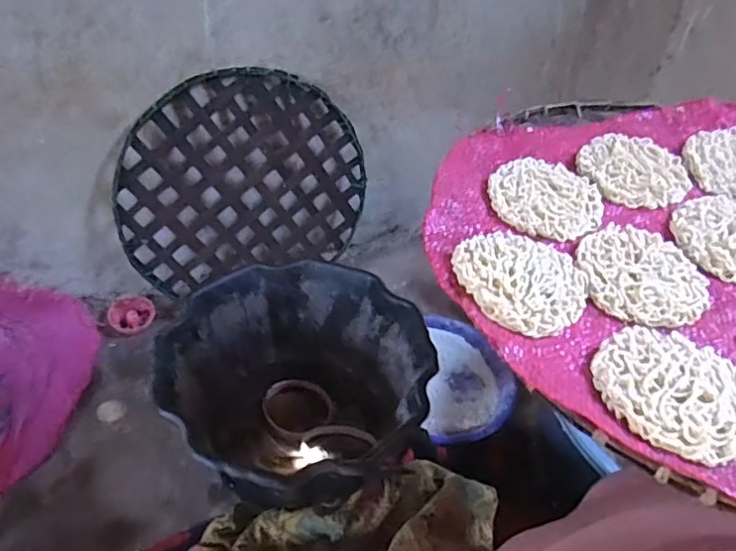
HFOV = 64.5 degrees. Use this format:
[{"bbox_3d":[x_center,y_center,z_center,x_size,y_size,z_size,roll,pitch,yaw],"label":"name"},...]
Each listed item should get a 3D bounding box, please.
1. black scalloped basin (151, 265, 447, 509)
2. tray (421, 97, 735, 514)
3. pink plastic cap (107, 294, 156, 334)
[{"bbox_3d":[-0.080,0.135,0.676,0.255,0.226,0.255,1,51,-1],"label":"black scalloped basin"},{"bbox_3d":[0.214,-0.015,0.360,0.335,0.034,0.326,-27,57,-22],"label":"tray"},{"bbox_3d":[-0.352,0.059,0.871,0.063,0.013,0.058,9,63,-18],"label":"pink plastic cap"}]

